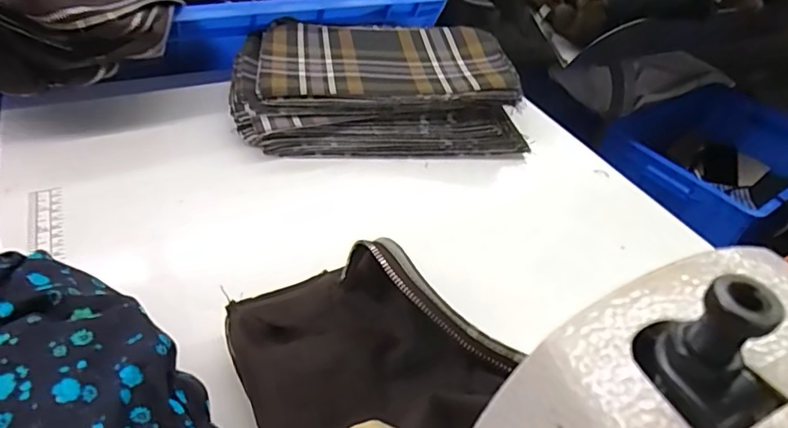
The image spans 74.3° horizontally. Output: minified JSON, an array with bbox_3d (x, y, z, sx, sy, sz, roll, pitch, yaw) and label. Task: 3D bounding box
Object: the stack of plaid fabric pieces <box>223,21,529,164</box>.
[{"bbox_3d":[-0.019,-0.142,0.557,0.290,0.059,0.201,3,41,-4],"label":"stack of plaid fabric pieces"}]

